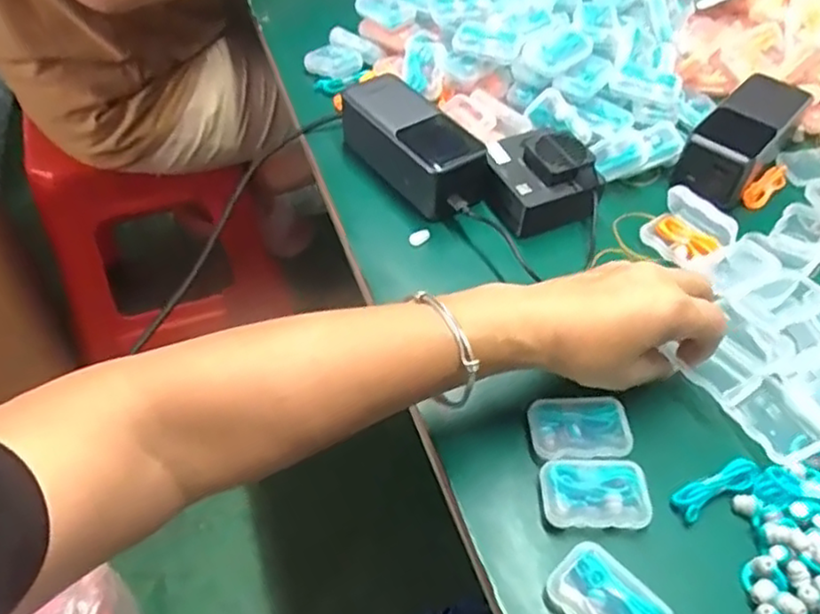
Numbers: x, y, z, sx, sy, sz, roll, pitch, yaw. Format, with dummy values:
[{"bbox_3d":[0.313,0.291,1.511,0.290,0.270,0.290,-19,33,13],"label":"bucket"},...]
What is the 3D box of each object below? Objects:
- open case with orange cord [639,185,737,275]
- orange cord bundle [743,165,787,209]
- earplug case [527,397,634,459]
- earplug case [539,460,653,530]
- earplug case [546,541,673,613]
[{"bbox_3d":[0.199,-0.055,0.473,0.039,0.036,0.058,-32,57,-26],"label":"open case with orange cord"},{"bbox_3d":[0.284,-0.097,0.529,0.055,0.015,0.015,-39,60,-15],"label":"orange cord bundle"},{"bbox_3d":[0.096,0.072,0.382,0.055,0.022,0.035,-1,49,-3],"label":"earplug case"},{"bbox_3d":[0.098,0.102,0.357,0.056,0.017,0.035,0,49,-2],"label":"earplug case"},{"bbox_3d":[0.096,0.144,0.321,0.034,0.020,0.055,-36,59,-28],"label":"earplug case"}]

